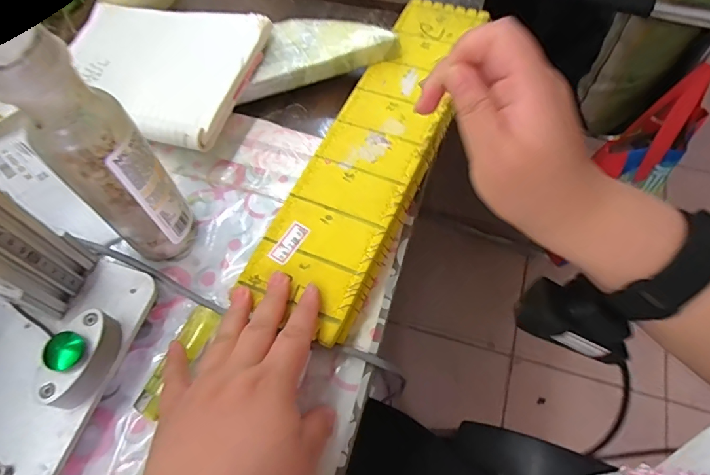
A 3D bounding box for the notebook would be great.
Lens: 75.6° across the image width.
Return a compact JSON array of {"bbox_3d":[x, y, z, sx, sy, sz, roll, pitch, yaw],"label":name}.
[{"bbox_3d":[-0.192,-0.153,0.419,0.203,0.017,0.140,13,69,19],"label":"notebook"}]

